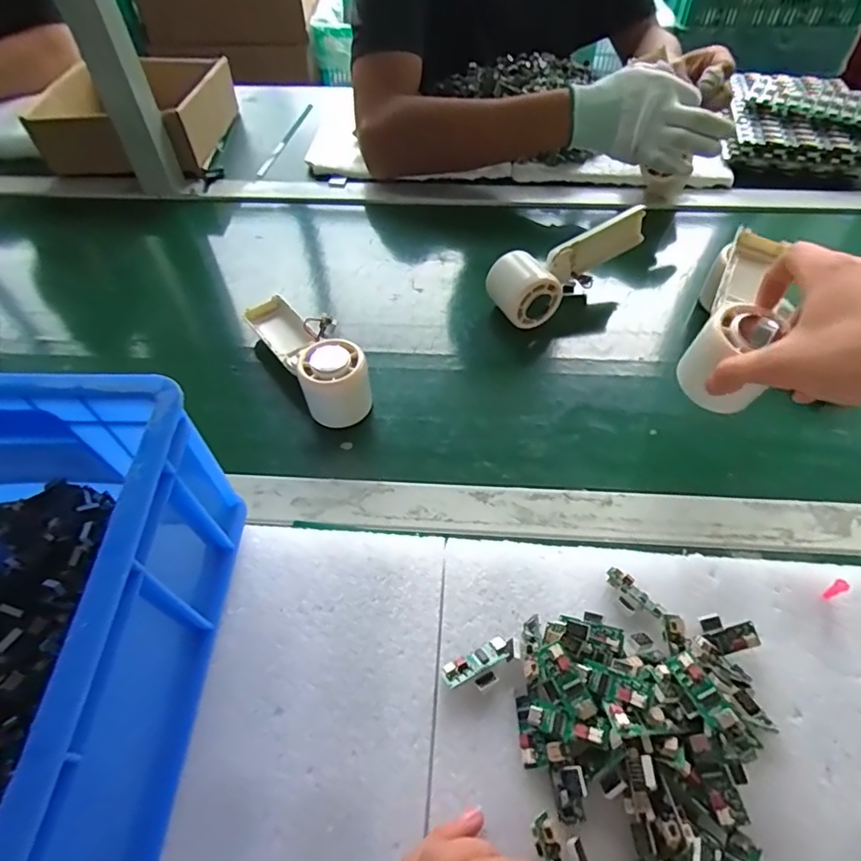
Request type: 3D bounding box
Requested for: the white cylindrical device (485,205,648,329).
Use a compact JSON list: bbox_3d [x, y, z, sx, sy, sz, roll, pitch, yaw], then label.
[{"bbox_3d":[0.129,-0.164,0.532,0.160,0.066,0.057,-33,58,-22],"label":"white cylindrical device"}]

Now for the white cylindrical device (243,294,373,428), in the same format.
[{"bbox_3d":[-0.110,-0.075,0.484,0.062,0.060,0.162,-30,57,-20],"label":"white cylindrical device"}]

